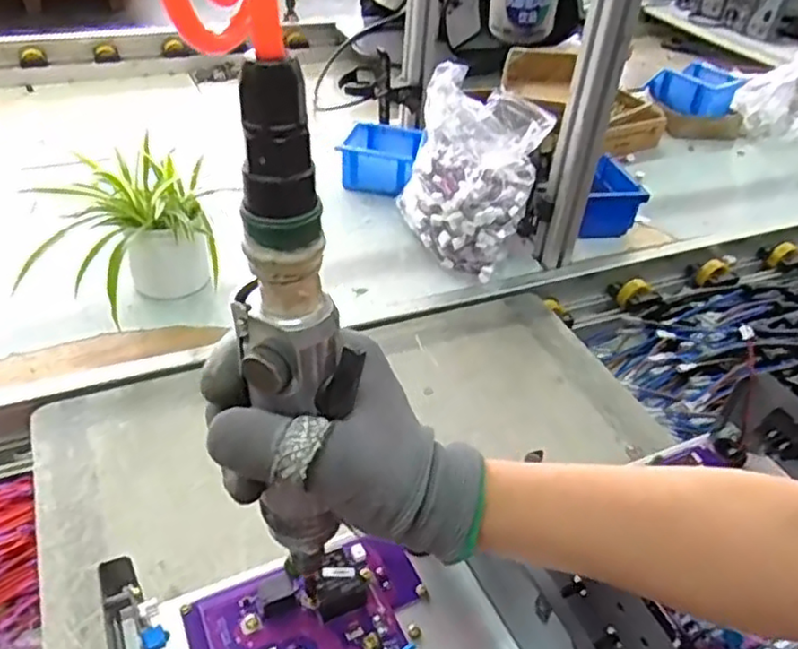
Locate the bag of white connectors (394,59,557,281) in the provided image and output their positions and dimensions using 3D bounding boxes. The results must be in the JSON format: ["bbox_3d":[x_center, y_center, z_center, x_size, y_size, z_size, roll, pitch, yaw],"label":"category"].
[{"bbox_3d":[0.087,-0.186,0.881,0.166,0.207,0.135,30,45,27],"label":"bag of white connectors"}]

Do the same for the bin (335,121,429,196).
[{"bbox_3d":[-0.027,-0.258,1.054,0.120,0.076,0.110,13,40,9],"label":"bin"}]

